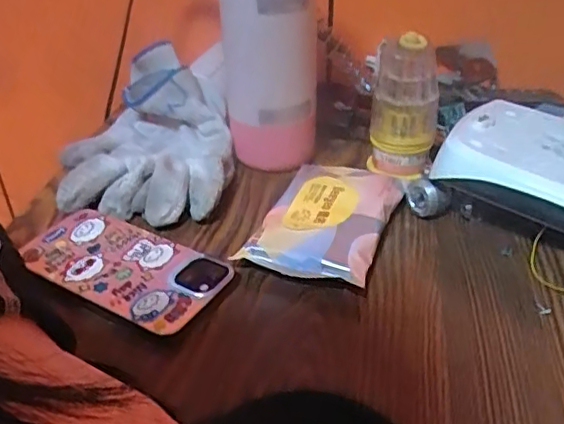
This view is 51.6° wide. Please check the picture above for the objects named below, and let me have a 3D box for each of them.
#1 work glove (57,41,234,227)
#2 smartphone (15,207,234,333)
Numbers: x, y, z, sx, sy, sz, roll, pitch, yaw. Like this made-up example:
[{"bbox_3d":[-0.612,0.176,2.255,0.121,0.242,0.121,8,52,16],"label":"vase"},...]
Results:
[{"bbox_3d":[-0.120,-0.071,0.502,0.147,0.065,0.200,-5,35,-4],"label":"work glove"},{"bbox_3d":[-0.112,0.032,0.397,0.152,0.008,0.066,19,41,28],"label":"smartphone"}]

